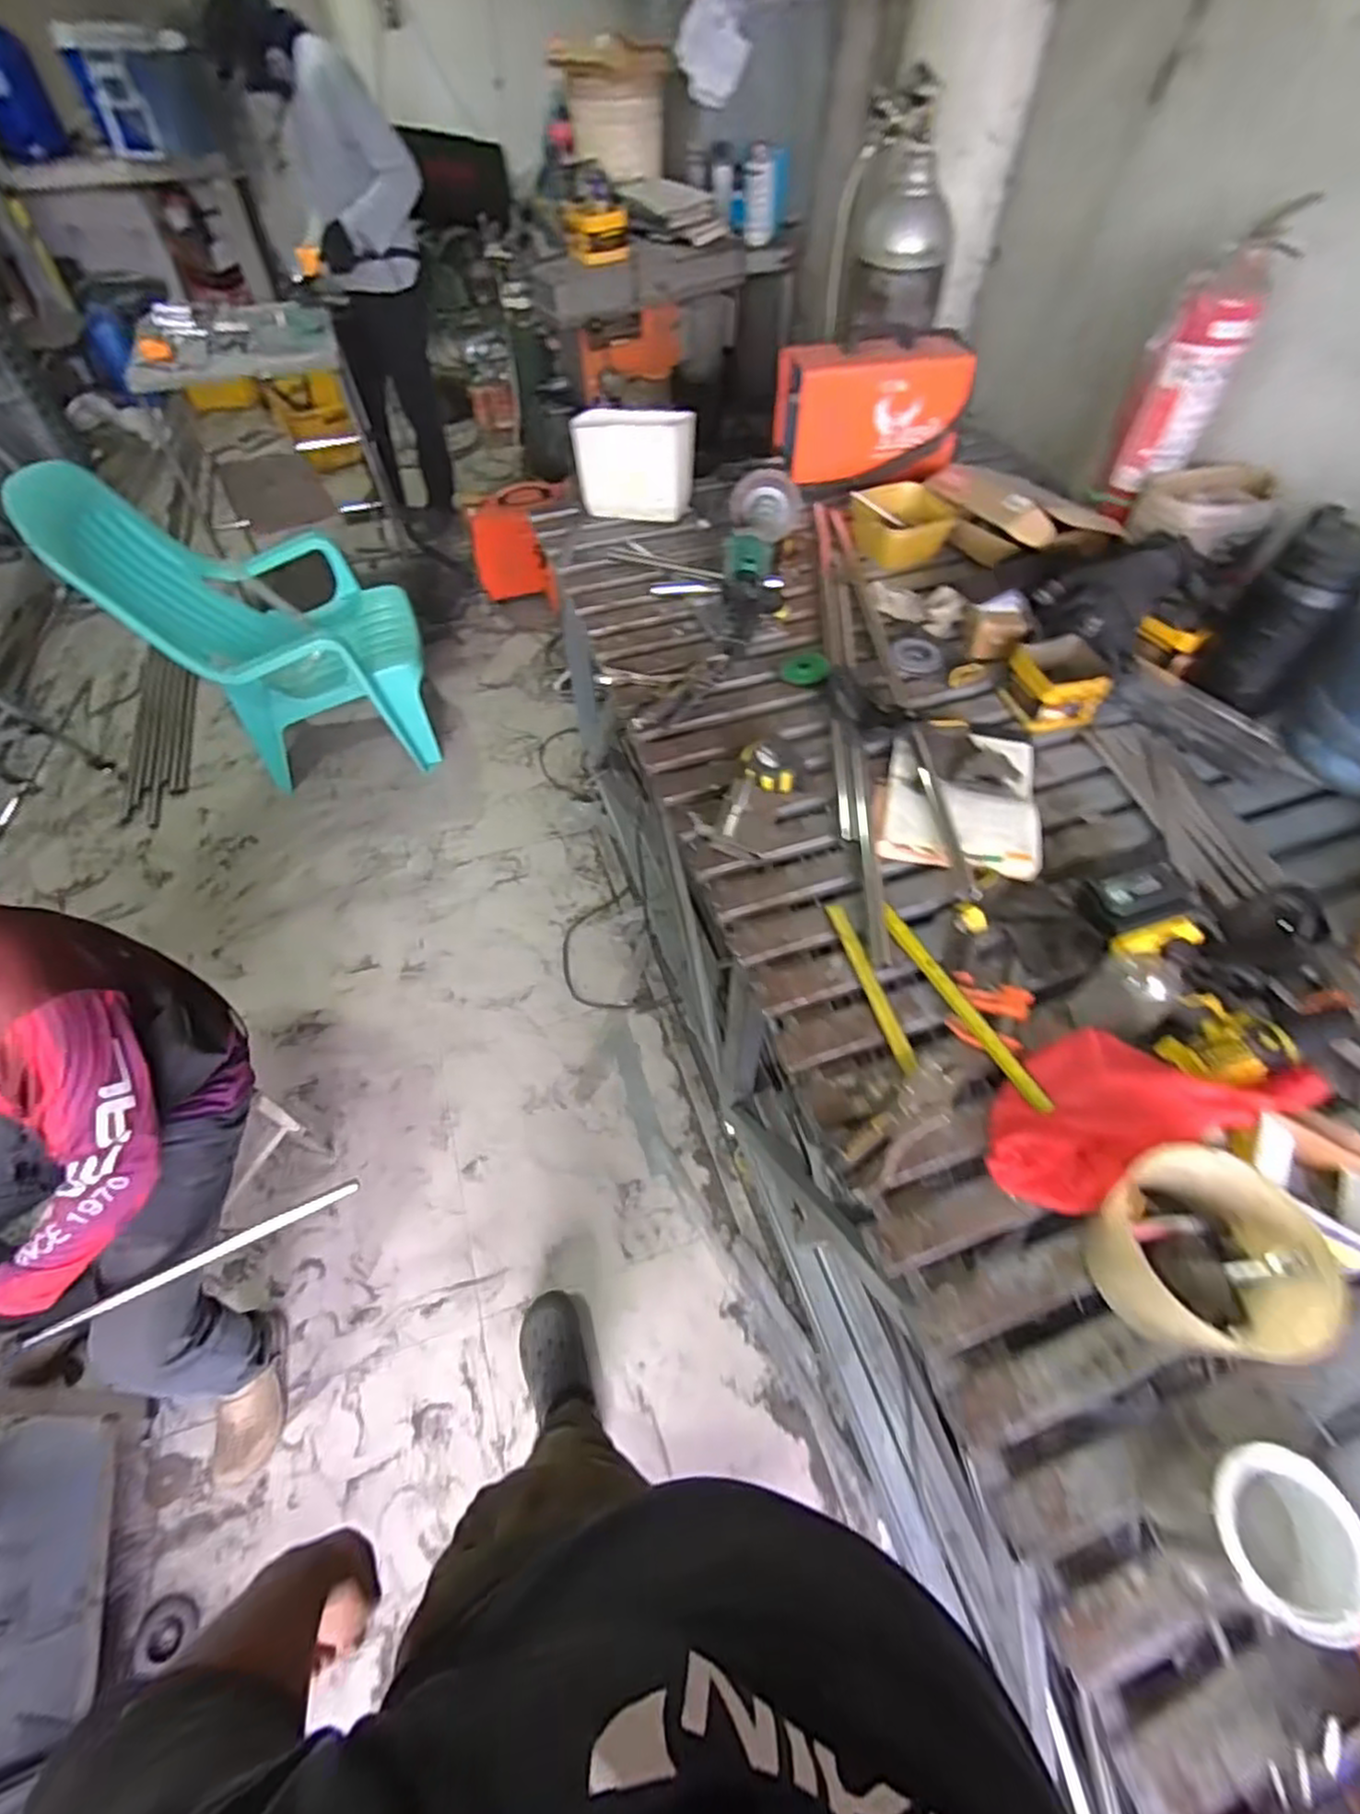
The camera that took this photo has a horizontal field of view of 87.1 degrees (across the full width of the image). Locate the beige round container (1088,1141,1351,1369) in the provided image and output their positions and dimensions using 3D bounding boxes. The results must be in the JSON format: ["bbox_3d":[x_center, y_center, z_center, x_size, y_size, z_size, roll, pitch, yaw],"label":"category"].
[{"bbox_3d":[0.473,0.318,0.659,0.154,0.115,0.165,0,55,-1],"label":"beige round container"}]

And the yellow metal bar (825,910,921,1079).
[{"bbox_3d":[0.239,0.095,0.897,0.021,0.009,0.242,-11,56,-9],"label":"yellow metal bar"}]

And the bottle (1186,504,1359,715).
[{"bbox_3d":[0.923,-0.438,1.096,0.134,0.267,0.138,37,62,22],"label":"bottle"}]

